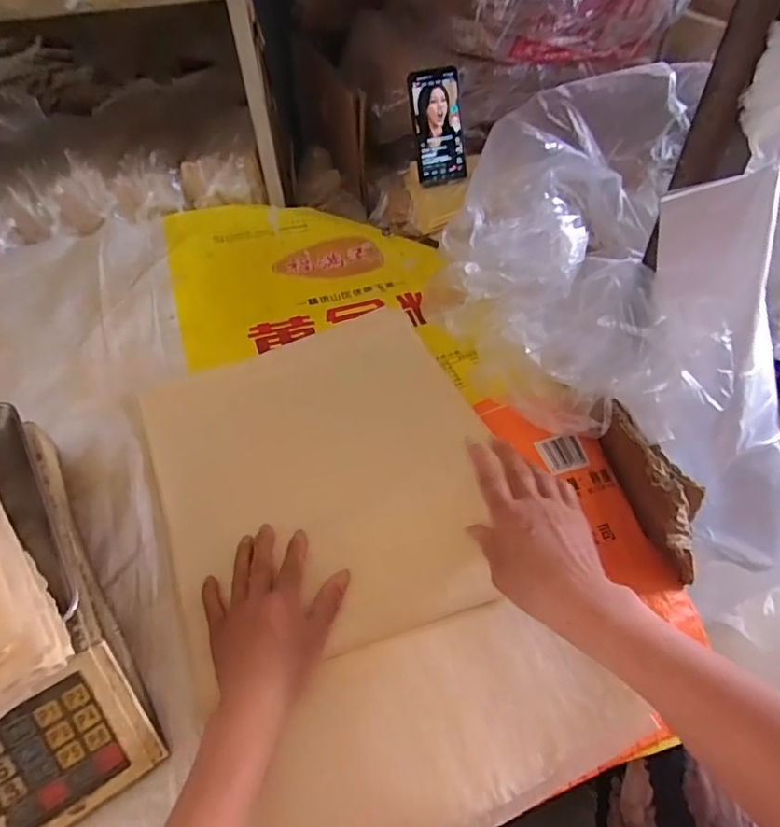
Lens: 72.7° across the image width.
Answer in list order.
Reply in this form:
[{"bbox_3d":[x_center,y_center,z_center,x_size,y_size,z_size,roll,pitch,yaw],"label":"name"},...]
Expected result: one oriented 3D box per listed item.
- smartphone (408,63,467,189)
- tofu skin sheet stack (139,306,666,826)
[{"bbox_3d":[0.073,-0.435,0.806,0.077,0.153,0.010,-11,21,2],"label":"smartphone"},{"bbox_3d":[-0.036,0.102,0.501,0.319,0.022,0.499,-19,54,-15],"label":"tofu skin sheet stack"}]

